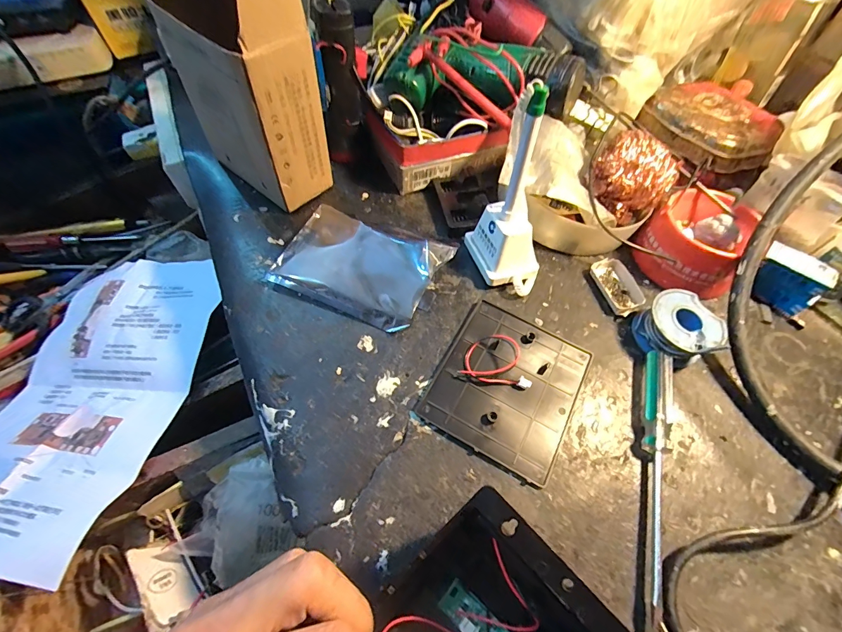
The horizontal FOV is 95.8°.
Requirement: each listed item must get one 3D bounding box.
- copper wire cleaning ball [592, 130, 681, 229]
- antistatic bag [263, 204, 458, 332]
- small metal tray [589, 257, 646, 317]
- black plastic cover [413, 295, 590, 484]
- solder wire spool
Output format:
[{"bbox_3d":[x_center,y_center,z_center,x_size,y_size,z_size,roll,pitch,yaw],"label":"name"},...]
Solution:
[{"bbox_3d":[0.178,-0.117,0.323,0.063,0.051,0.051,32,64,17],"label":"copper wire cleaning ball"},{"bbox_3d":[-0.052,-0.043,0.309,0.126,0.024,0.083,21,61,11],"label":"antistatic bag"},{"bbox_3d":[0.166,-0.025,0.318,0.030,0.008,0.052,-13,60,-9],"label":"small metal tray"},{"bbox_3d":[0.062,0.045,0.267,0.093,0.012,0.106,27,62,14],"label":"black plastic cover"},{"bbox_3d":[0.194,0.010,0.287,0.048,0.028,0.051,1,59,-1],"label":"solder wire spool"}]

